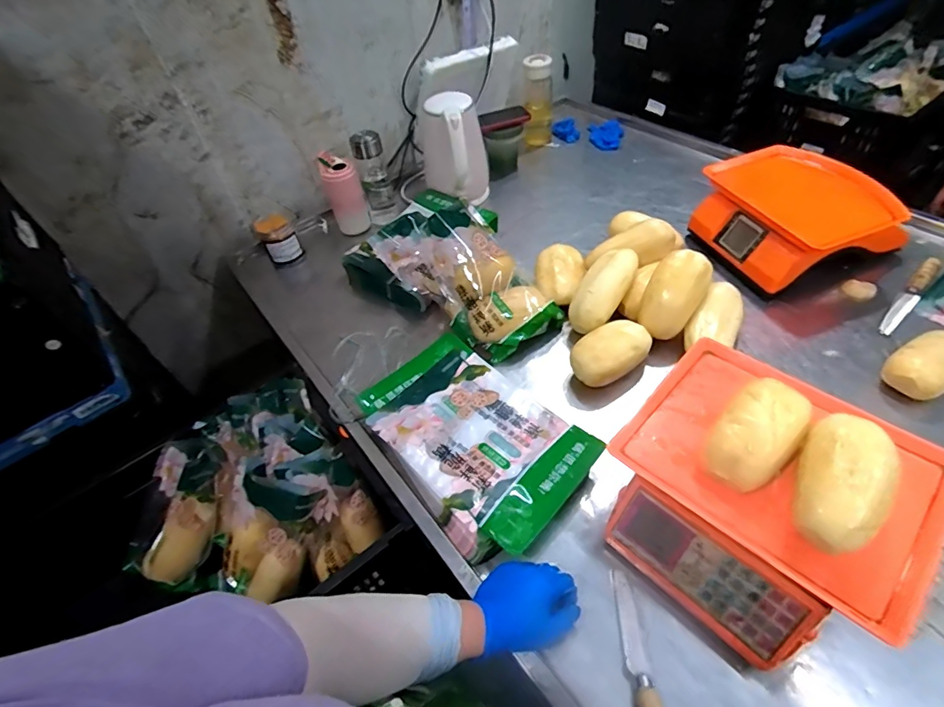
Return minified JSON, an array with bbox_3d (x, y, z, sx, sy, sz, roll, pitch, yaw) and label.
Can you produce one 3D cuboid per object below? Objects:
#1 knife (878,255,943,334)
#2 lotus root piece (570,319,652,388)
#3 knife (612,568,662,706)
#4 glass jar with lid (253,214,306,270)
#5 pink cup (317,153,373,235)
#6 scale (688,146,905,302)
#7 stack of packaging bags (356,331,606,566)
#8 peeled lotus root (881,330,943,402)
[{"bbox_3d":[0.760,-0.103,0.834,0.237,0.017,0.027,-38,55,-24],"label":"knife"},{"bbox_3d":[0.222,0.003,0.777,0.137,0.073,0.073,-28,52,-17],"label":"lotus root piece"},{"bbox_3d":[0.180,0.333,0.509,0.026,0.022,0.205,-6,49,1],"label":"knife"},{"bbox_3d":[-0.423,-0.253,1.061,0.077,0.093,0.060,-29,52,-18],"label":"glass jar with lid"},{"bbox_3d":[-0.283,-0.358,1.077,0.075,0.160,0.067,-17,50,-8],"label":"pink cup"},{"bbox_3d":[0.591,-0.259,0.906,0.265,0.144,0.291,-20,50,-11],"label":"scale"},{"bbox_3d":[-0.002,0.125,0.712,0.221,0.055,0.331,-36,55,-22],"label":"stack of packaging bags"},{"bbox_3d":[0.672,0.021,0.715,0.133,0.063,0.079,-34,53,-20],"label":"peeled lotus root"}]

